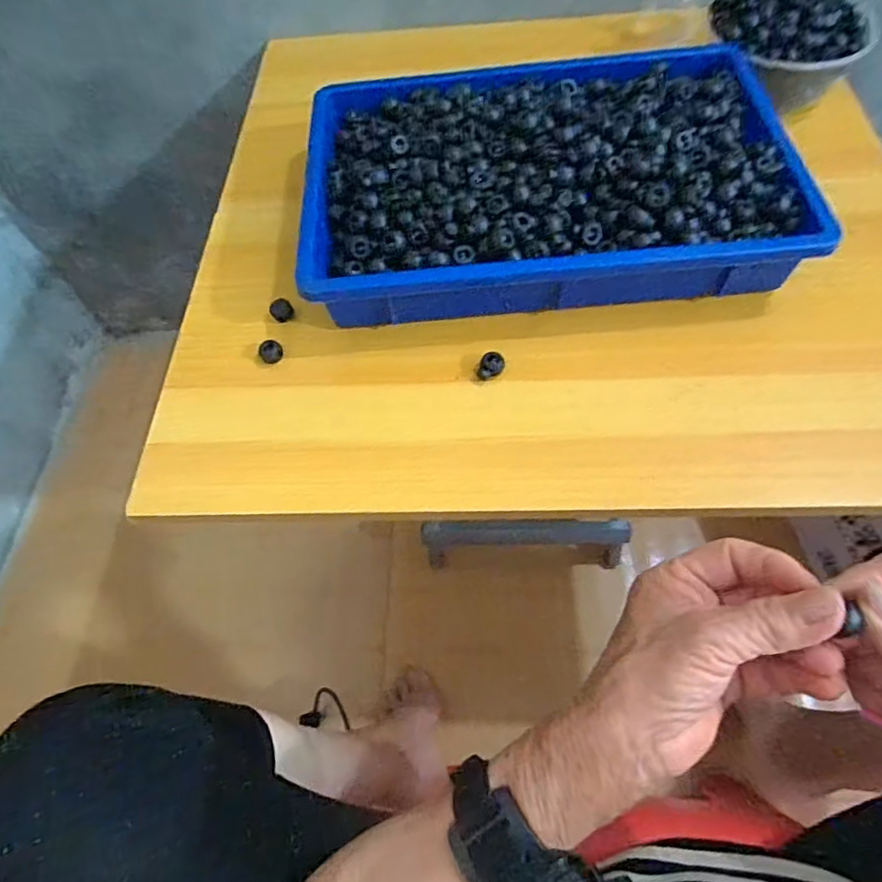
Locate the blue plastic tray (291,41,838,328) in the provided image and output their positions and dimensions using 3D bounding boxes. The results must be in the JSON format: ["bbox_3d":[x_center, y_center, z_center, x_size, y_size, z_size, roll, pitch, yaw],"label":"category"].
[{"bbox_3d":[0.077,-0.207,0.446,0.359,0.070,0.243,-5,60,1],"label":"blue plastic tray"}]

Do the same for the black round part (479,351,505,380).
[{"bbox_3d":[0.037,-0.054,0.406,0.016,0.009,0.021,13,62,11],"label":"black round part"}]

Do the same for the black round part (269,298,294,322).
[{"bbox_3d":[-0.126,-0.103,0.447,0.017,0.012,0.014,-24,62,-9],"label":"black round part"}]

